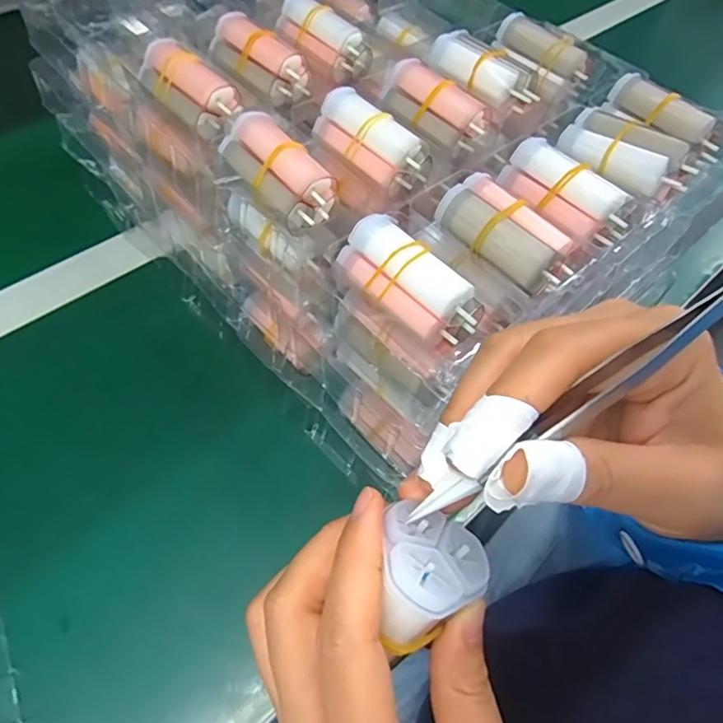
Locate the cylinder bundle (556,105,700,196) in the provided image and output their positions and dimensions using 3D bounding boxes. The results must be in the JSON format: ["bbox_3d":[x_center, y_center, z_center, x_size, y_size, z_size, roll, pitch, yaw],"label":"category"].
[{"bbox_3d":[0.141,-0.113,0.287,0.027,0.022,0.067,-37,67,-24],"label":"cylinder bundle"}]

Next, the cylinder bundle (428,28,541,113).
[{"bbox_3d":[0.076,-0.183,0.335,0.030,0.020,0.071,-35,66,-24],"label":"cylinder bundle"}]

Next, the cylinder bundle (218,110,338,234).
[{"bbox_3d":[-0.043,-0.099,0.275,0.032,0.025,0.064,-33,65,-23],"label":"cylinder bundle"}]

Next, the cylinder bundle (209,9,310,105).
[{"bbox_3d":[-0.065,-0.188,0.331,0.066,0.023,0.029,34,61,17],"label":"cylinder bundle"}]

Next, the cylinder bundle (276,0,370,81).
[{"bbox_3d":[-0.028,-0.217,0.356,0.068,0.028,0.028,41,63,20],"label":"cylinder bundle"}]

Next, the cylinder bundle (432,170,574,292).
[{"bbox_3d":[0.069,-0.063,0.257,0.029,0.016,0.065,-35,66,-24],"label":"cylinder bundle"}]

